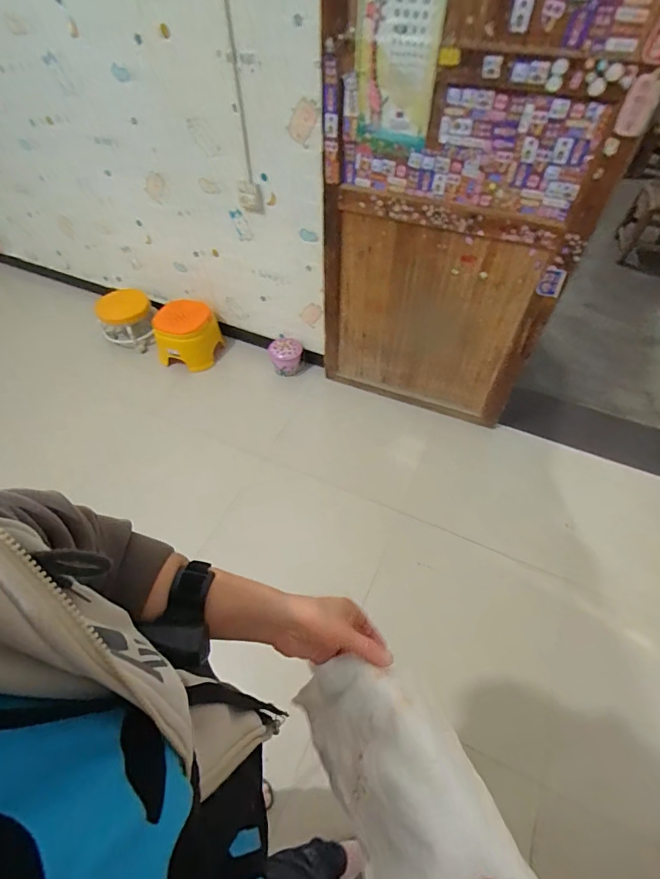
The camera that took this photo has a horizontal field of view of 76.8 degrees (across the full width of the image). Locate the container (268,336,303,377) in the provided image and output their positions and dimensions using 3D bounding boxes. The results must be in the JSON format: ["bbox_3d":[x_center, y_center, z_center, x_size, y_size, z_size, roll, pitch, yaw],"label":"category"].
[{"bbox_3d":[-0.198,-0.368,1.891,0.145,0.128,0.143,0,54,0],"label":"container"}]

